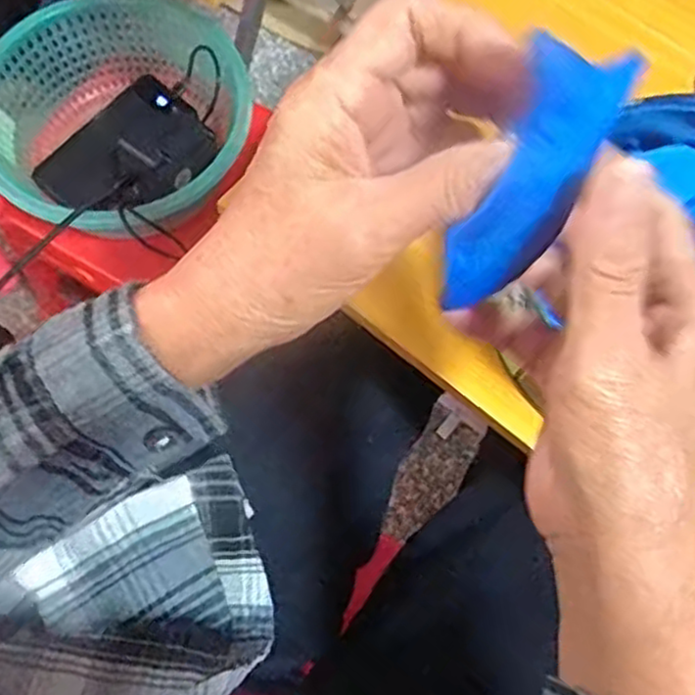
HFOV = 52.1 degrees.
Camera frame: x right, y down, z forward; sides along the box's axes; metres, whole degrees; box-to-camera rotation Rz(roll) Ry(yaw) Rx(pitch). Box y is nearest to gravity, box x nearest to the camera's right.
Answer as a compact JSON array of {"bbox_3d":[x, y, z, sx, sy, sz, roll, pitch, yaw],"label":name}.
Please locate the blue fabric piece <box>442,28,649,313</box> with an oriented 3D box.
[{"bbox_3d":[0.058,-0.053,0.233,0.031,0.033,0.091,31,119,8],"label":"blue fabric piece"}]

